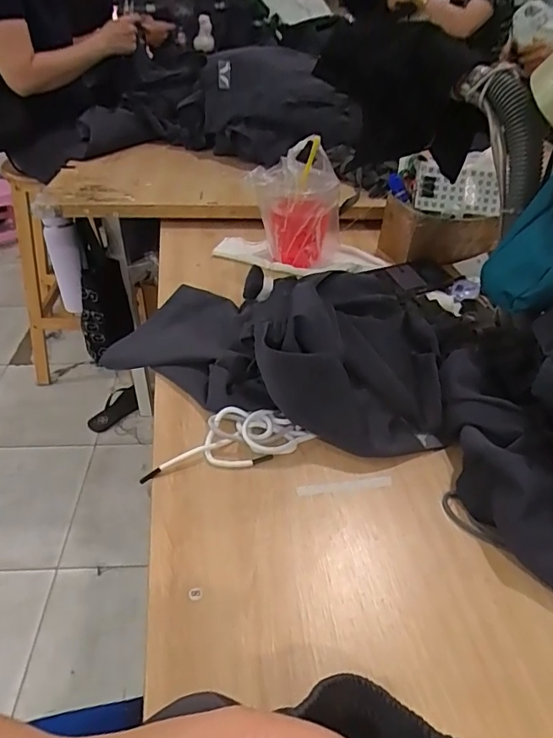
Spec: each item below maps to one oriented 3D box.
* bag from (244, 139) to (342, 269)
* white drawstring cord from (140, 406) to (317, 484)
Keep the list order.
[{"bbox_3d":[0.034,-0.271,0.835,0.146,0.174,0.126,5,39,5],"label":"bag"},{"bbox_3d":[-0.050,0.074,0.540,0.174,0.025,0.062,-4,39,-8],"label":"white drawstring cord"}]

